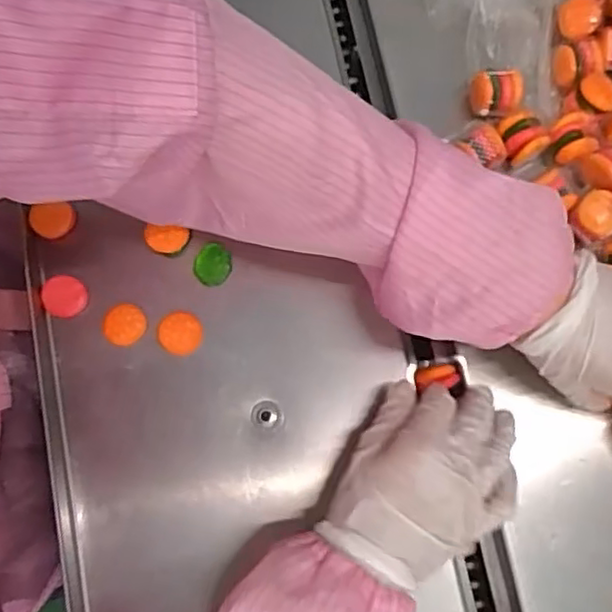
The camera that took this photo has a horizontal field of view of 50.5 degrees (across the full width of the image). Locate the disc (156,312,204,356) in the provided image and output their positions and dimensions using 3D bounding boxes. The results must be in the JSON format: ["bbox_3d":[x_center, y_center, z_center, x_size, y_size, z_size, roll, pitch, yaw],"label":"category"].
[{"bbox_3d":[-0.083,0.018,0.429,0.028,0.016,0.027,0,79,-1],"label":"disc"}]

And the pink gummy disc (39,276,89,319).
[{"bbox_3d":[-0.160,-0.006,0.430,0.030,0.007,0.027,10,79,0],"label":"pink gummy disc"}]

